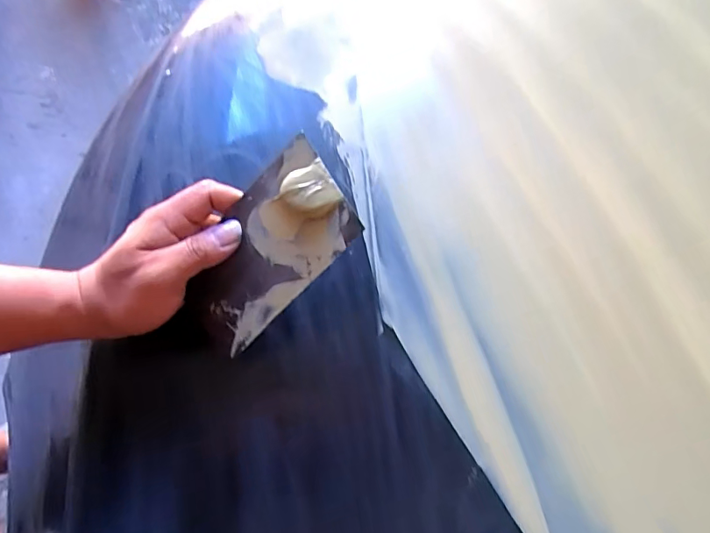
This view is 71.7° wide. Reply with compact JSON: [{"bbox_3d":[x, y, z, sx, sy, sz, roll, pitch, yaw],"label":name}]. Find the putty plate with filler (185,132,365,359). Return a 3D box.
[{"bbox_3d":[-0.060,-0.010,0.323,0.134,0.012,0.072,-45,77,16],"label":"putty plate with filler"}]

